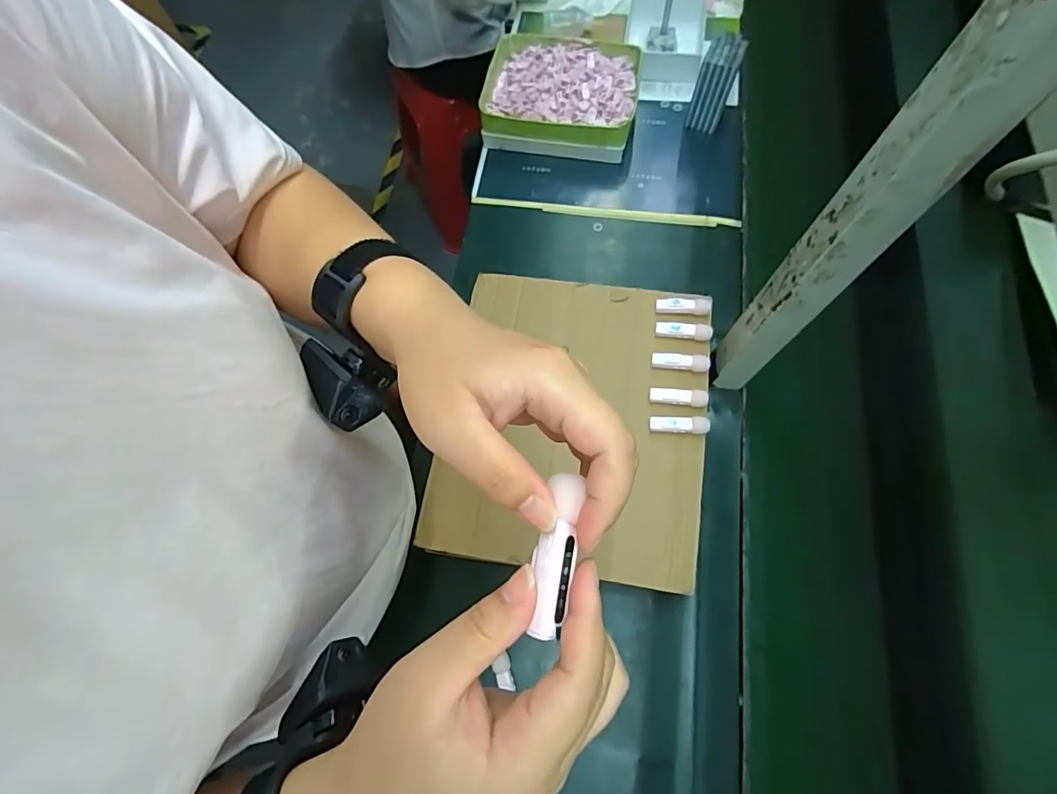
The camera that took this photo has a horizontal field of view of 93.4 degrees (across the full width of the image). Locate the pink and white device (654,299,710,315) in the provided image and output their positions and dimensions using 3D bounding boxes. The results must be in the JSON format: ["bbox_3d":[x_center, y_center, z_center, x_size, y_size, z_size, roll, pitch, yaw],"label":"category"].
[{"bbox_3d":[0.187,-0.109,0.602,0.062,0.014,0.018,8,71,3],"label":"pink and white device"}]

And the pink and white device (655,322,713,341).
[{"bbox_3d":[0.184,-0.078,0.592,0.063,0.015,0.019,8,71,4],"label":"pink and white device"}]

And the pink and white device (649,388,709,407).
[{"bbox_3d":[0.170,0.001,0.564,0.062,0.013,0.019,7,71,3],"label":"pink and white device"}]

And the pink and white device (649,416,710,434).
[{"bbox_3d":[0.168,0.031,0.554,0.064,0.013,0.018,3,71,2],"label":"pink and white device"}]

